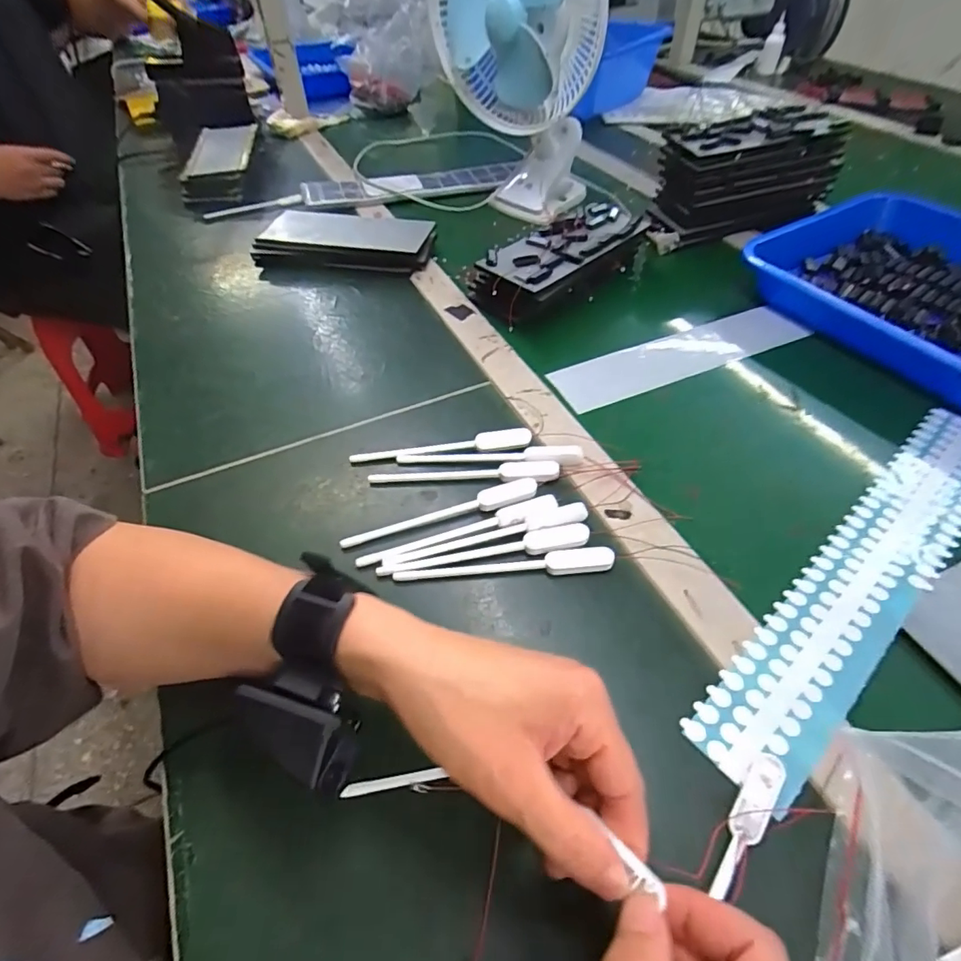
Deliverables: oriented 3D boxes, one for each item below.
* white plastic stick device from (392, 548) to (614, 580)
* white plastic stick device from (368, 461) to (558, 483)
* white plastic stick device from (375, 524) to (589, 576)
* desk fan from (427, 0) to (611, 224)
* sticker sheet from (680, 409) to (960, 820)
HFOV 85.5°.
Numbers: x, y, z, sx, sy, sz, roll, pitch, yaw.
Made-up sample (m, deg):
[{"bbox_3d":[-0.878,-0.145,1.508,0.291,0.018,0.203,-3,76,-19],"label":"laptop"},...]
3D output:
[{"bbox_3d":[0.015,0.056,0.348,0.144,0.009,0.015,-2,49,0],"label":"white plastic stick device"},{"bbox_3d":[-0.013,-0.006,0.403,0.145,0.011,0.019,2,49,4],"label":"white plastic stick device"},{"bbox_3d":[0.003,0.048,0.353,0.144,0.005,0.018,-8,49,-5],"label":"white plastic stick device"},{"bbox_3d":[0.042,-0.502,0.630,0.189,0.308,0.179,-3,49,-1],"label":"desk fan"},{"bbox_3d":[0.269,0.054,0.351,0.378,0.007,0.059,-35,57,-25],"label":"sticker sheet"}]

